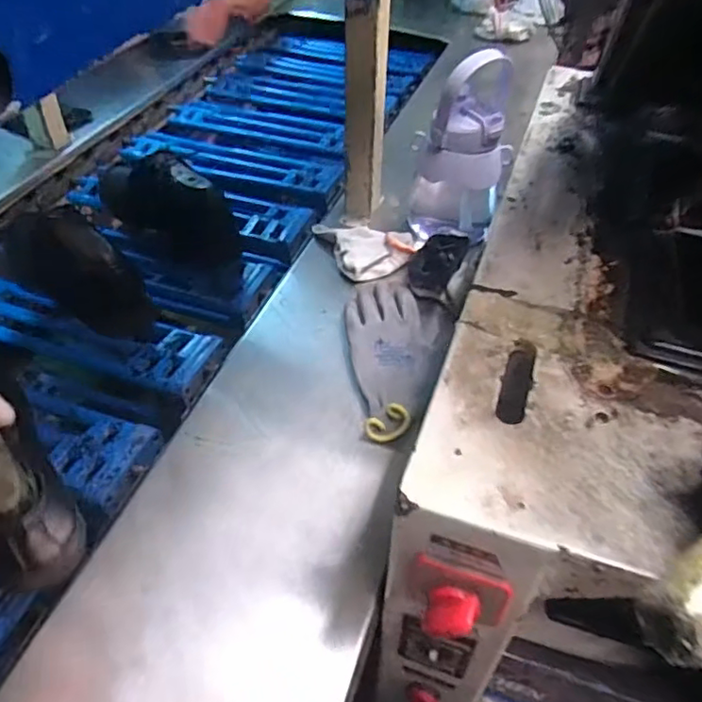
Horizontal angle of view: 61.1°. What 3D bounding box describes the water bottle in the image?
[{"bbox_3d":[0.132,-0.241,0.717,0.115,0.207,0.094,12,47,9],"label":"water bottle"}]

